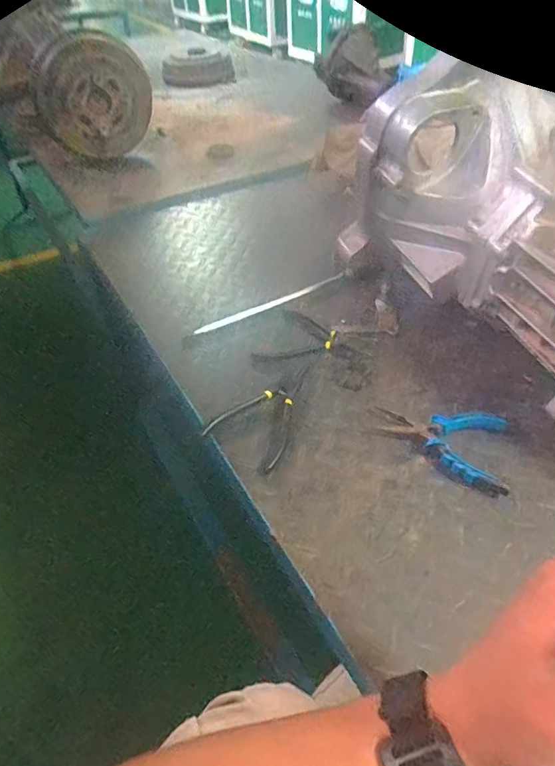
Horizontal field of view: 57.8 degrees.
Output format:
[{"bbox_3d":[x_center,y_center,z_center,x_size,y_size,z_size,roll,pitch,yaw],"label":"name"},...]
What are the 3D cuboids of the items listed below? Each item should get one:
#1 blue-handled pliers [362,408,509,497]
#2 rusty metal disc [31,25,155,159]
[{"bbox_3d":[0.174,0.060,0.540,0.138,0.016,0.102,10,47,13],"label":"blue-handled pliers"},{"bbox_3d":[-0.368,-0.573,1.023,0.067,0.215,0.243,29,53,28],"label":"rusty metal disc"}]

